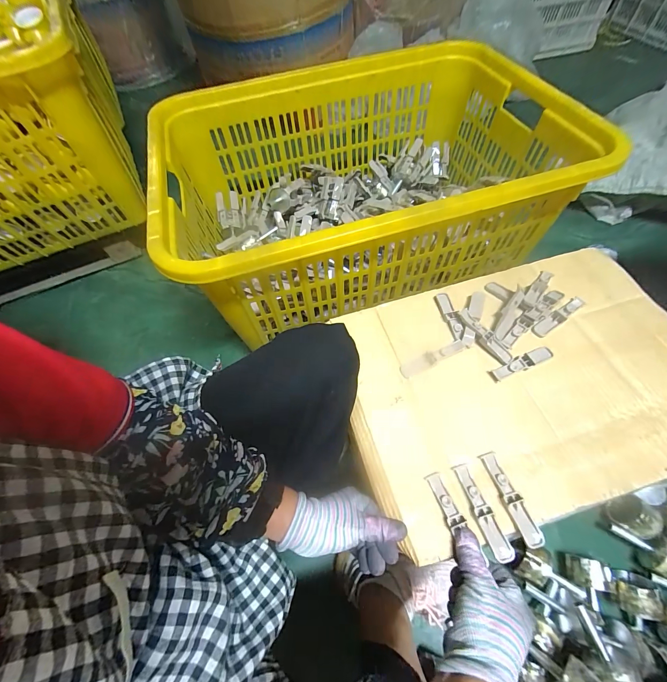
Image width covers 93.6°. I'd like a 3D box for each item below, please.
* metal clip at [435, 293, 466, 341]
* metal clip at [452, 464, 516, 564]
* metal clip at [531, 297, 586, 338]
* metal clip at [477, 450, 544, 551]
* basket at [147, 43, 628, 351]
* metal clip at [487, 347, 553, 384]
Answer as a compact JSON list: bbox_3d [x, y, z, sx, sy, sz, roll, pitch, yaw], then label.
[{"bbox_3d":[0.184,-0.039,0.492,0.021,0.017,0.091,-11,59,-2],"label":"metal clip"},{"bbox_3d":[0.170,0.195,0.360,0.020,0.012,0.101,-17,60,-6],"label":"metal clip"},{"bbox_3d":[0.348,-0.038,0.483,0.106,0.011,0.021,-32,63,-14],"label":"metal clip"},{"bbox_3d":[0.205,0.180,0.363,0.019,0.011,0.100,-16,60,-5],"label":"metal clip"},{"bbox_3d":[0.060,-0.368,0.722,0.812,0.263,0.606,-18,60,-7],"label":"basket"},{"bbox_3d":[0.271,0.032,0.450,0.096,0.017,0.020,-23,61,-9],"label":"metal clip"}]

